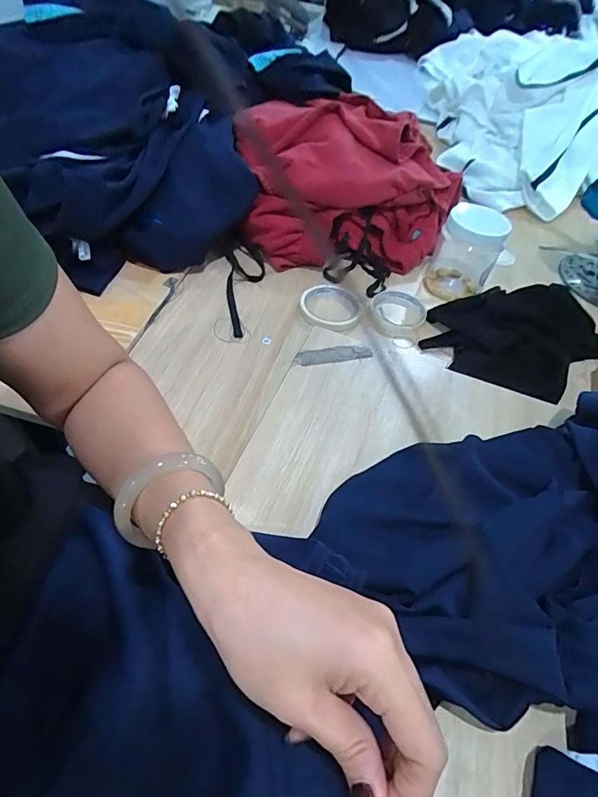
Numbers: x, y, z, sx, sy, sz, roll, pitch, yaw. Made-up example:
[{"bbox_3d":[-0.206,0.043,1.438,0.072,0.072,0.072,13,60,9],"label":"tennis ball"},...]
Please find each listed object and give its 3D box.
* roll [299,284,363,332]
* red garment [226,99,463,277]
[{"bbox_3d":[0.052,-0.143,0.666,0.091,0.018,0.095,4,51,-5],"label":"roll"},{"bbox_3d":[0.078,-0.377,0.774,0.364,0.181,0.311,1,51,-7],"label":"red garment"}]

